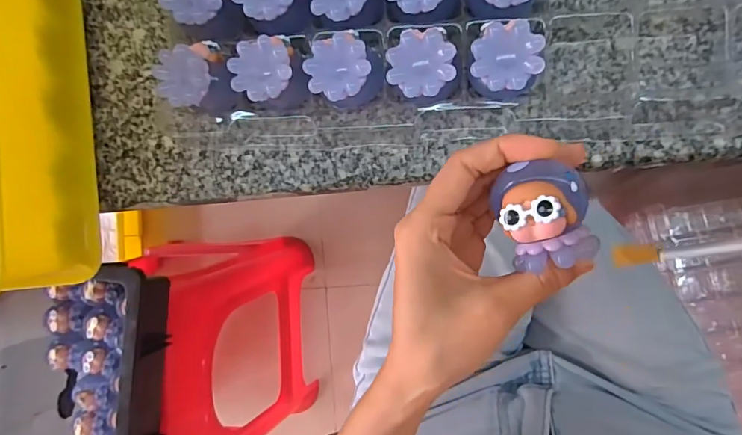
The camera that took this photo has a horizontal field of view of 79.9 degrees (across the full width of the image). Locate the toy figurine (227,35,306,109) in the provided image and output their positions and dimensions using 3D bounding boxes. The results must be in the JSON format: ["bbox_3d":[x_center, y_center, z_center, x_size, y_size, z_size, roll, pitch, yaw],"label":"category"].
[{"bbox_3d":[-0.060,-0.088,0.281,0.039,0.049,0.040,38,95,7],"label":"toy figurine"}]

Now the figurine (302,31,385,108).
[{"bbox_3d":[-0.015,-0.086,0.274,0.034,0.050,0.037,0,90,9],"label":"figurine"}]

